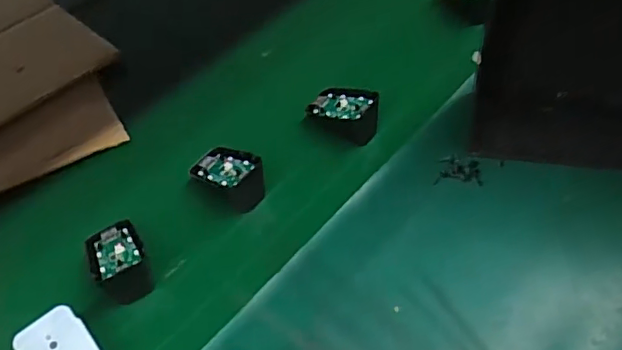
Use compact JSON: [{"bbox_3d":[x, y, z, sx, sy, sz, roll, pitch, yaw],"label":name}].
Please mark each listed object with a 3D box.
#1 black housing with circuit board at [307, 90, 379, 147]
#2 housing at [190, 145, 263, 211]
[{"bbox_3d":[0.033,-0.059,0.556,0.070,0.045,0.043,26,57,25],"label":"black housing with circuit board"},{"bbox_3d":[-0.074,-0.002,0.514,0.068,0.035,0.038,29,58,27],"label":"housing"}]

